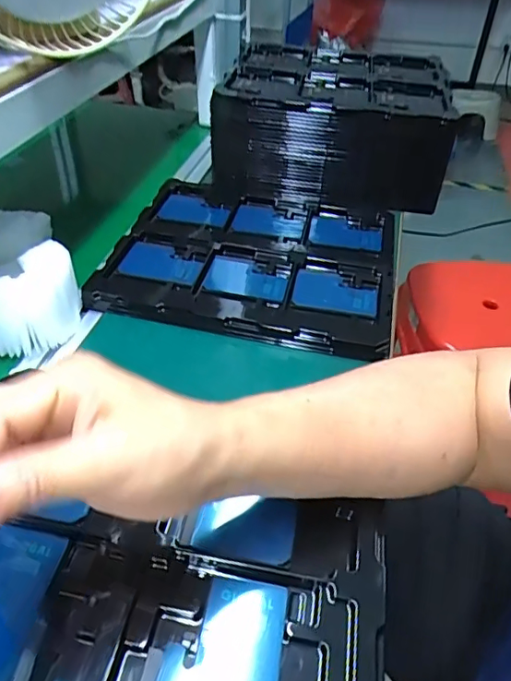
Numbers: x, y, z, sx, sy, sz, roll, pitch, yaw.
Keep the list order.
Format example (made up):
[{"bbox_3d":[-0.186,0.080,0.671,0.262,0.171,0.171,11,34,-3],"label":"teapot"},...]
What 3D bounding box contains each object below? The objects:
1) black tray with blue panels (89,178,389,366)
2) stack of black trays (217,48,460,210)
[{"bbox_3d":[0.004,-0.102,0.628,0.314,0.031,0.285,11,44,7],"label":"black tray with blue panels"},{"bbox_3d":[0.113,-0.330,0.785,0.321,0.123,0.311,8,43,4],"label":"stack of black trays"}]

